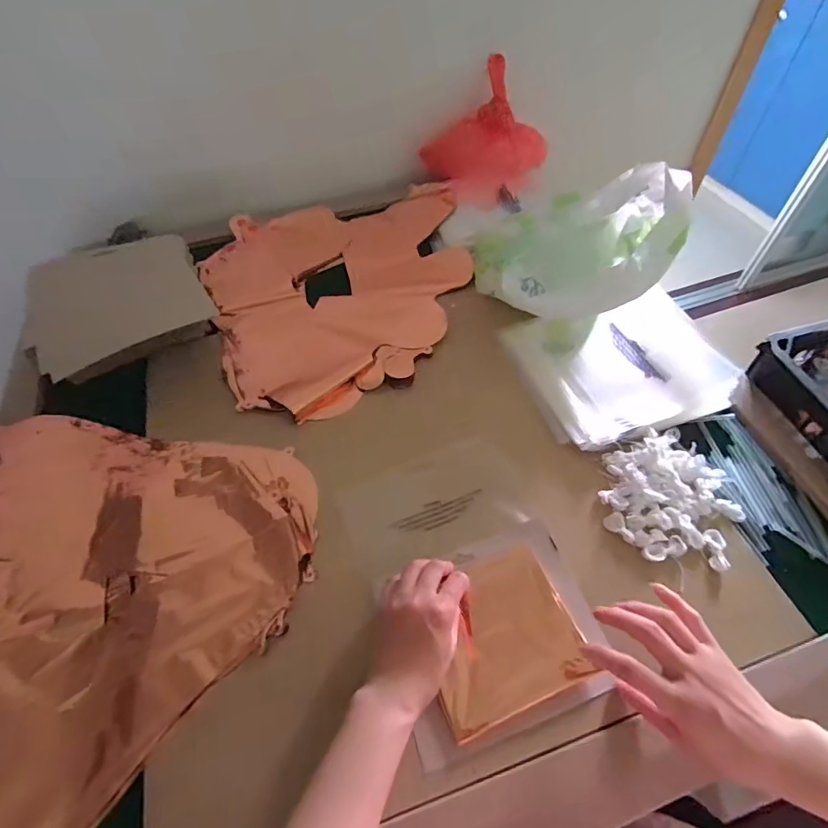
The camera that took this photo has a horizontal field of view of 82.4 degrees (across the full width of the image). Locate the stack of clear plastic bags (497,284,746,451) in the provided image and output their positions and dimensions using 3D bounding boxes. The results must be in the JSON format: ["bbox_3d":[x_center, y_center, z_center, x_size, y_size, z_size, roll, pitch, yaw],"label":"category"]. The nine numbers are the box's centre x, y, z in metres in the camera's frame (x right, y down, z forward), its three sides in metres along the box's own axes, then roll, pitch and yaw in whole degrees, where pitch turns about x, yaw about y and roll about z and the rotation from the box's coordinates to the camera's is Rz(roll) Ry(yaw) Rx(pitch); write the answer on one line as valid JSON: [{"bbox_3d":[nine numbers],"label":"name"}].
[{"bbox_3d":[0.276,-0.072,0.615,0.272,0.023,0.212,-15,55,-9],"label":"stack of clear plastic bags"}]

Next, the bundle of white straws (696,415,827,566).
[{"bbox_3d":[0.382,0.082,0.528,0.085,0.014,0.194,-9,54,-4],"label":"bundle of white straws"}]

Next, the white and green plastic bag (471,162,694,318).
[{"bbox_3d":[0.218,-0.208,0.623,0.241,0.157,0.157,-8,54,-4],"label":"white and green plastic bag"}]

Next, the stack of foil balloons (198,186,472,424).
[{"bbox_3d":[-0.089,-0.207,0.744,0.440,0.028,0.448,-21,56,-13],"label":"stack of foil balloons"}]

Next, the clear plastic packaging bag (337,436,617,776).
[{"bbox_3d":[0.055,0.158,0.473,0.190,0.017,0.270,-19,57,-12],"label":"clear plastic packaging bag"}]

